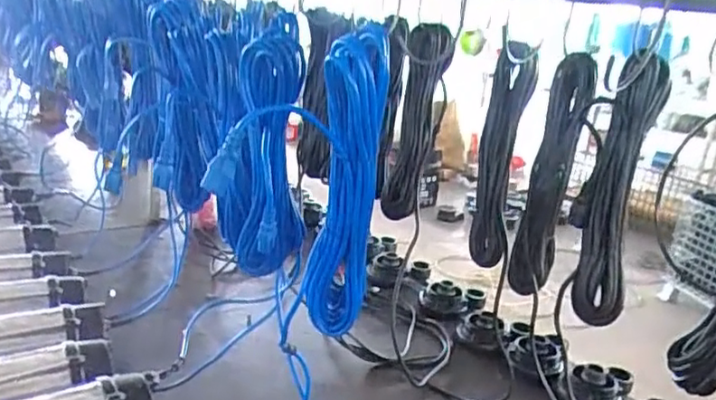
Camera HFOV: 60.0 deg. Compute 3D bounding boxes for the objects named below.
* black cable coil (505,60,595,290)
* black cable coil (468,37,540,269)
[{"bbox_3d":[0.277,-0.023,0.895,0.065,0.341,0.071,11,18,13],"label":"black cable coil"},{"bbox_3d":[0.215,-0.061,0.944,0.062,0.337,0.080,10,18,10],"label":"black cable coil"}]

